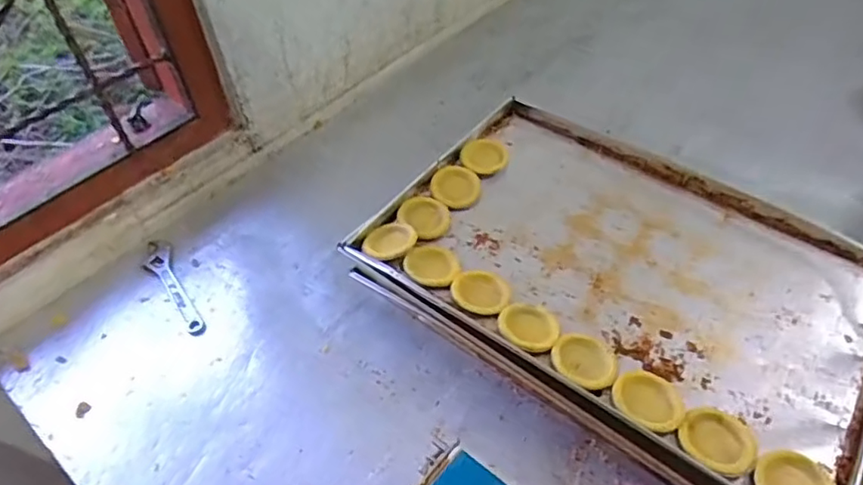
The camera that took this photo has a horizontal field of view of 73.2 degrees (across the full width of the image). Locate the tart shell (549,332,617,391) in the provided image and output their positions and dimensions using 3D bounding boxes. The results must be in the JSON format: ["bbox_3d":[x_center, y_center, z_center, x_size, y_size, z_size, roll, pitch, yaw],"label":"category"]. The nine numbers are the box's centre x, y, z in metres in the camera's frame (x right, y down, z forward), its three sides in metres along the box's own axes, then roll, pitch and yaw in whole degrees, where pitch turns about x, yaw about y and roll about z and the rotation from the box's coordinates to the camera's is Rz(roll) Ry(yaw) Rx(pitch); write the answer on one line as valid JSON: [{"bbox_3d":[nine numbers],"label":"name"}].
[{"bbox_3d":[0.174,0.134,0.657,0.070,0.021,0.067,-1,47,1],"label":"tart shell"}]

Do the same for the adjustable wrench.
[{"bbox_3d":[-0.360,0.061,0.811,0.039,0.019,0.178,-29,53,-23],"label":"adjustable wrench"}]

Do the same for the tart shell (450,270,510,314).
[{"bbox_3d":[0.061,0.060,0.723,0.070,0.022,0.067,1,48,4],"label":"tart shell"}]

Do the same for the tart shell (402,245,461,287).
[{"bbox_3d":[0.001,0.028,0.748,0.068,0.018,0.075,9,48,10],"label":"tart shell"}]

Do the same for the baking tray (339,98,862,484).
[{"bbox_3d":[0.245,0.029,0.746,0.601,0.042,0.418,30,55,26],"label":"baking tray"}]

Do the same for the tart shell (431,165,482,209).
[{"bbox_3d":[0.035,-0.081,0.845,0.068,0.023,0.066,-1,47,1],"label":"tart shell"}]

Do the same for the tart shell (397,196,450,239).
[{"bbox_3d":[-0.010,-0.037,0.812,0.070,0.017,0.063,31,56,27],"label":"tart shell"}]

